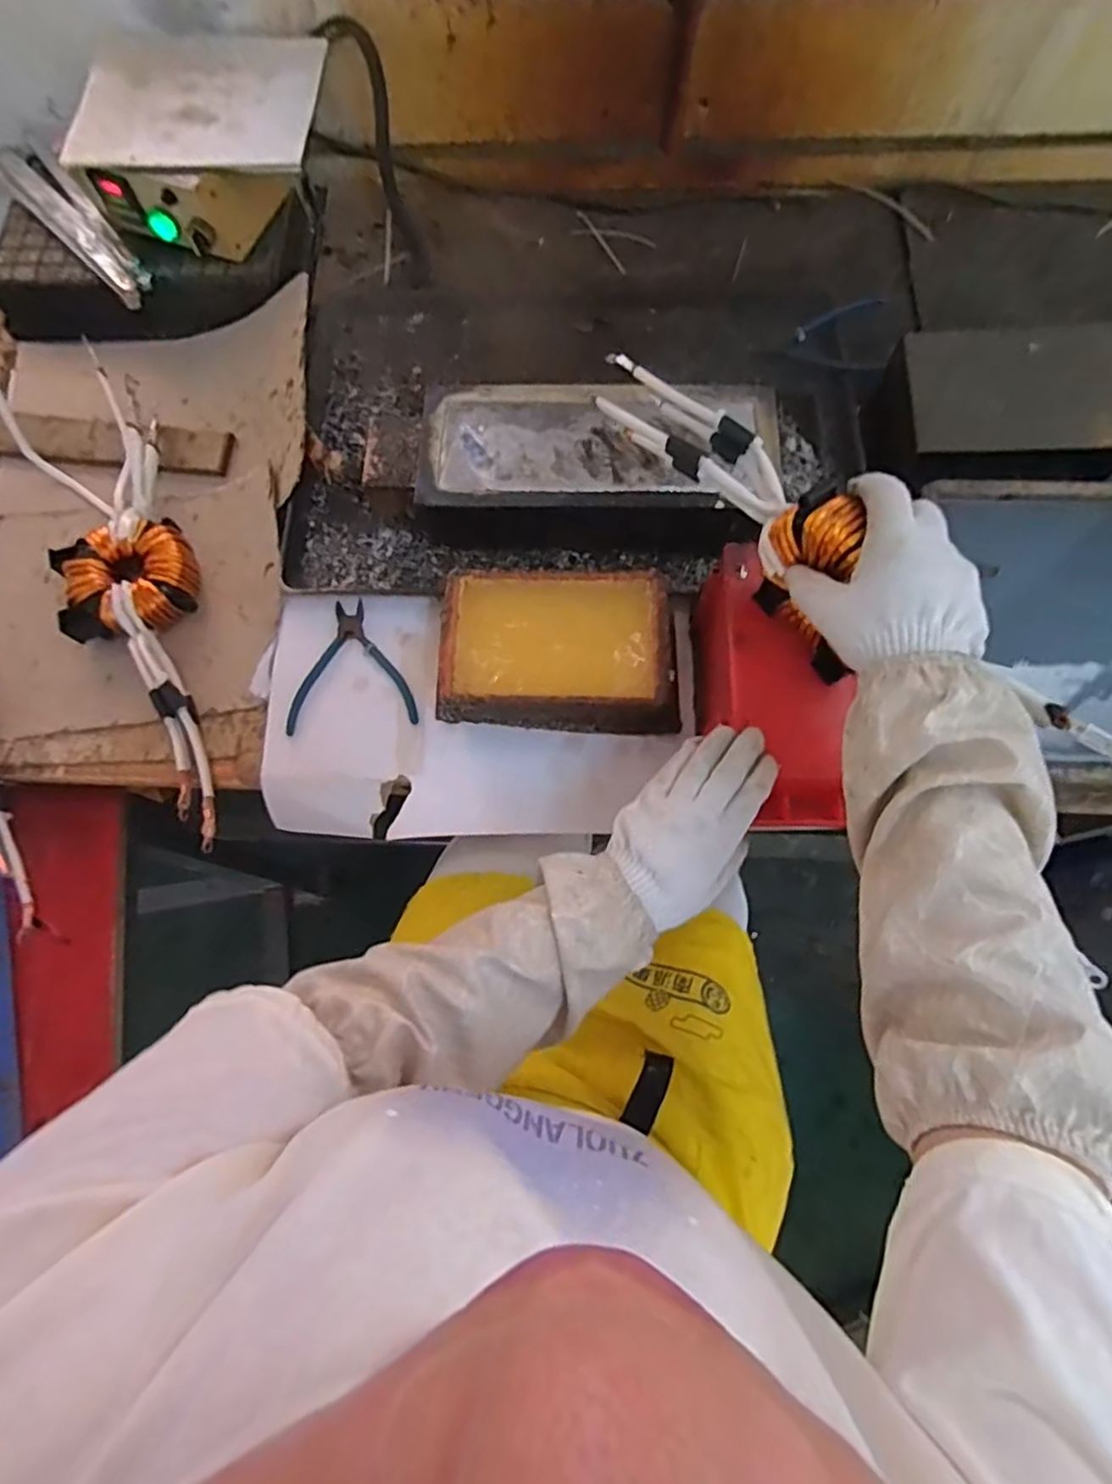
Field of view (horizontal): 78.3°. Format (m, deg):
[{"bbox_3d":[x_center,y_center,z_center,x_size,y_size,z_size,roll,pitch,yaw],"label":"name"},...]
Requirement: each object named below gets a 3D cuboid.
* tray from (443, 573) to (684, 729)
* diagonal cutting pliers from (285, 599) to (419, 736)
[{"bbox_3d":[0.006,-0.087,0.641,0.218,0.074,0.141,1,72,2],"label":"tray"},{"bbox_3d":[-0.203,-0.076,0.674,0.122,0.010,0.130,-7,72,-1],"label":"diagonal cutting pliers"}]

